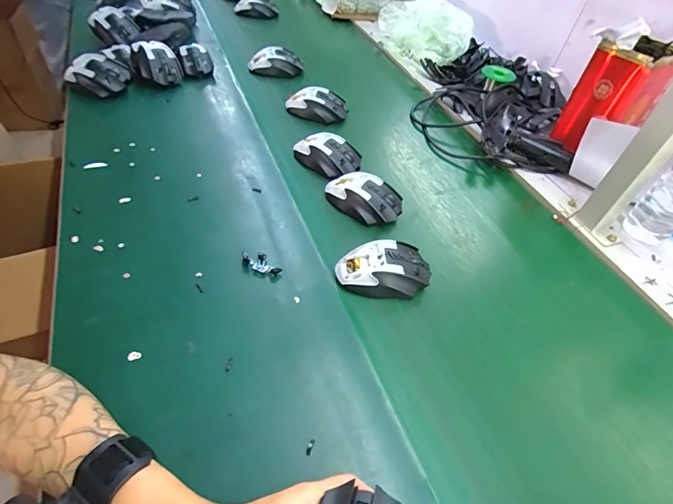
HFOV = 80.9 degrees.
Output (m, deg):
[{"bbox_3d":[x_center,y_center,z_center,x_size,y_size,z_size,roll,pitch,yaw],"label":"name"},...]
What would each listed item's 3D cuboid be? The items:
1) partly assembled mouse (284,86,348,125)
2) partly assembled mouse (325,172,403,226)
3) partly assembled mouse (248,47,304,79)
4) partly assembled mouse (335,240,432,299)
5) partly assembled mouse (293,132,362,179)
[{"bbox_3d":[-0.038,-0.283,0.756,0.119,0.038,0.062,10,47,1],"label":"partly assembled mouse"},{"bbox_3d":[0.041,-0.084,0.585,0.118,0.038,0.074,30,51,18],"label":"partly assembled mouse"},{"bbox_3d":[-0.131,-0.412,0.863,0.121,0.047,0.056,-5,49,-13],"label":"partly assembled mouse"},{"bbox_3d":[0.059,0.021,0.495,0.117,0.040,0.072,0,48,-9],"label":"partly assembled mouse"},{"bbox_3d":[-0.017,-0.163,0.651,0.116,0.037,0.068,34,52,21],"label":"partly assembled mouse"}]

